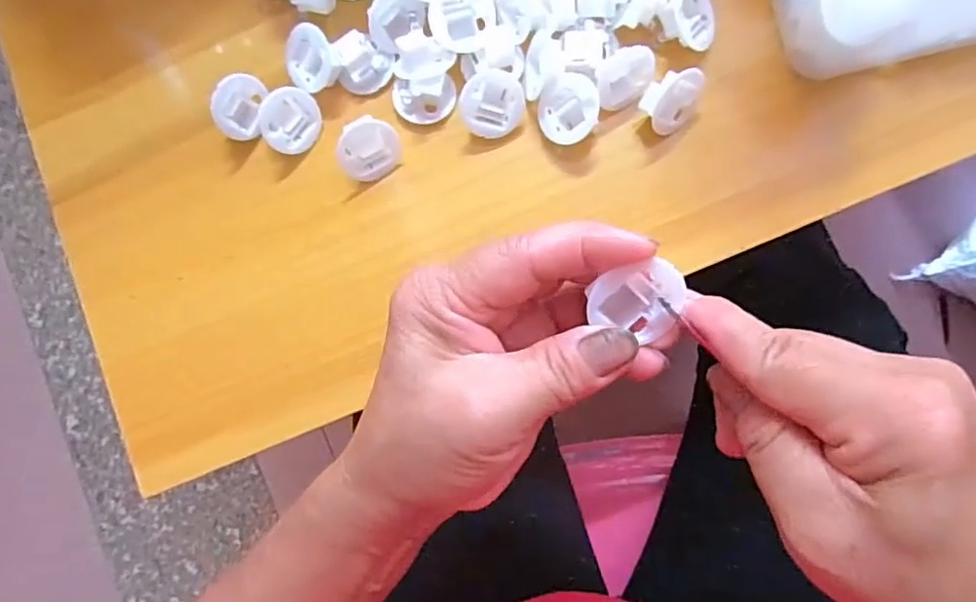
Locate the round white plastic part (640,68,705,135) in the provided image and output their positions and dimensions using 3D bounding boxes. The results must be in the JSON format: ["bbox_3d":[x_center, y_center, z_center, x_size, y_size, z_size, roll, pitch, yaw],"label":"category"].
[{"bbox_3d":[0.091,-0.101,0.296,0.033,0.029,0.013,-49,48,6],"label":"round white plastic part"}]

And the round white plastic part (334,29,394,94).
[{"bbox_3d":[-0.067,-0.124,0.314,0.030,0.010,0.030,-5,111,-13],"label":"round white plastic part"}]

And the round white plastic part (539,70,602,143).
[{"bbox_3d":[0.041,-0.096,0.299,0.031,0.009,0.033,17,113,26],"label":"round white plastic part"}]

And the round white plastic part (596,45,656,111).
[{"bbox_3d":[0.068,-0.111,0.300,0.026,0.019,0.027,0,86,4],"label":"round white plastic part"}]

